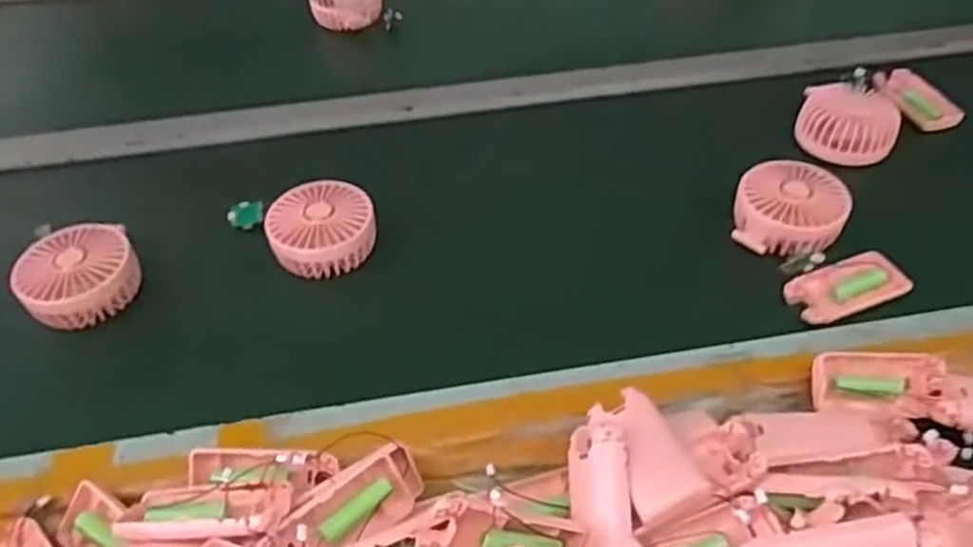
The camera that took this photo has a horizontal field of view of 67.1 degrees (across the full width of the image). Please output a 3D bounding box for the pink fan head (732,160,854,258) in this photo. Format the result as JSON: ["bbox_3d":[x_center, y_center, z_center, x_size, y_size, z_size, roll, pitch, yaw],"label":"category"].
[{"bbox_3d":[0.258,-0.056,0.621,0.086,0.037,0.086,12,48,14],"label":"pink fan head"}]

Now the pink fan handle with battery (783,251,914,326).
[{"bbox_3d":[0.289,0.010,0.585,0.097,0.012,0.046,-17,48,-13],"label":"pink fan handle with battery"}]

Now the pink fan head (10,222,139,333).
[{"bbox_3d":[-0.339,0.000,0.611,0.089,0.045,0.089,-1,47,1],"label":"pink fan head"}]

